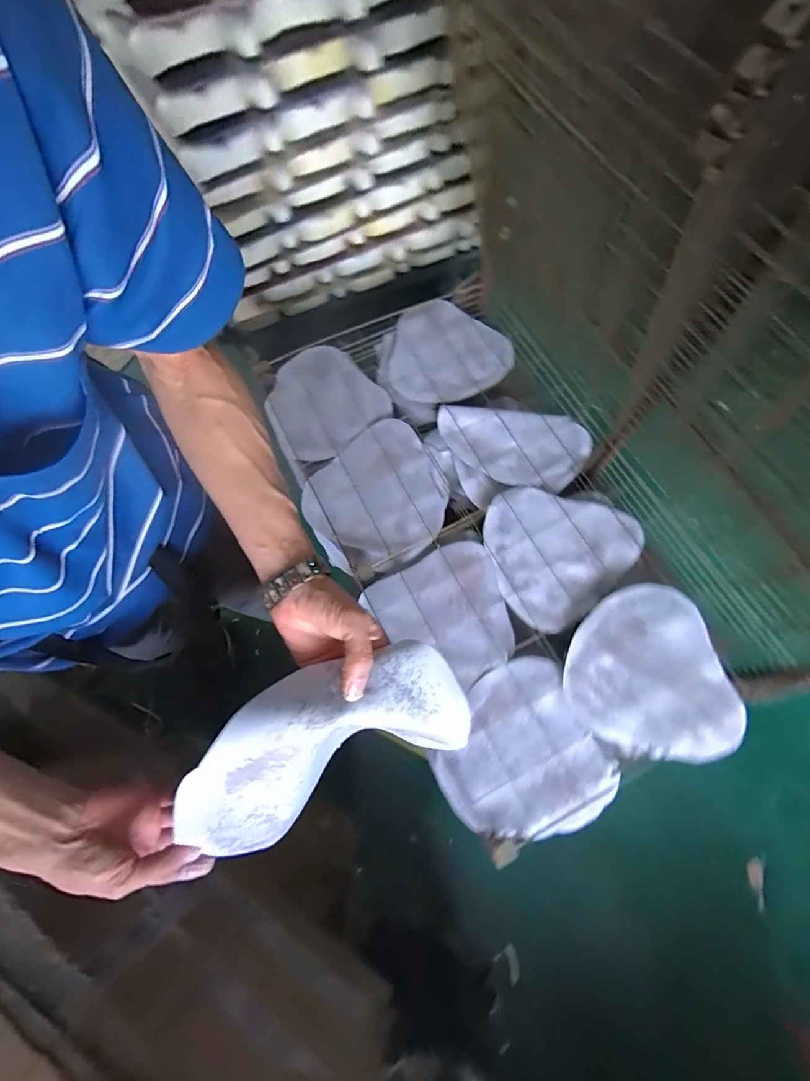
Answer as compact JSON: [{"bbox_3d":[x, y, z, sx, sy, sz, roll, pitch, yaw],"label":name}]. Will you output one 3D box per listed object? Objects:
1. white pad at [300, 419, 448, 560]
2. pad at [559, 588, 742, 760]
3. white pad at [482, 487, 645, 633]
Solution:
[{"bbox_3d":[-0.048,-0.113,1.008,0.337,0.039,0.302,-43,76,-15],"label":"white pad"},{"bbox_3d":[0.491,0.258,0.865,0.334,0.041,0.332,-1,69,-2],"label":"pad"},{"bbox_3d":[0.336,0.006,0.971,0.330,0.044,0.302,-39,75,-15],"label":"white pad"}]

